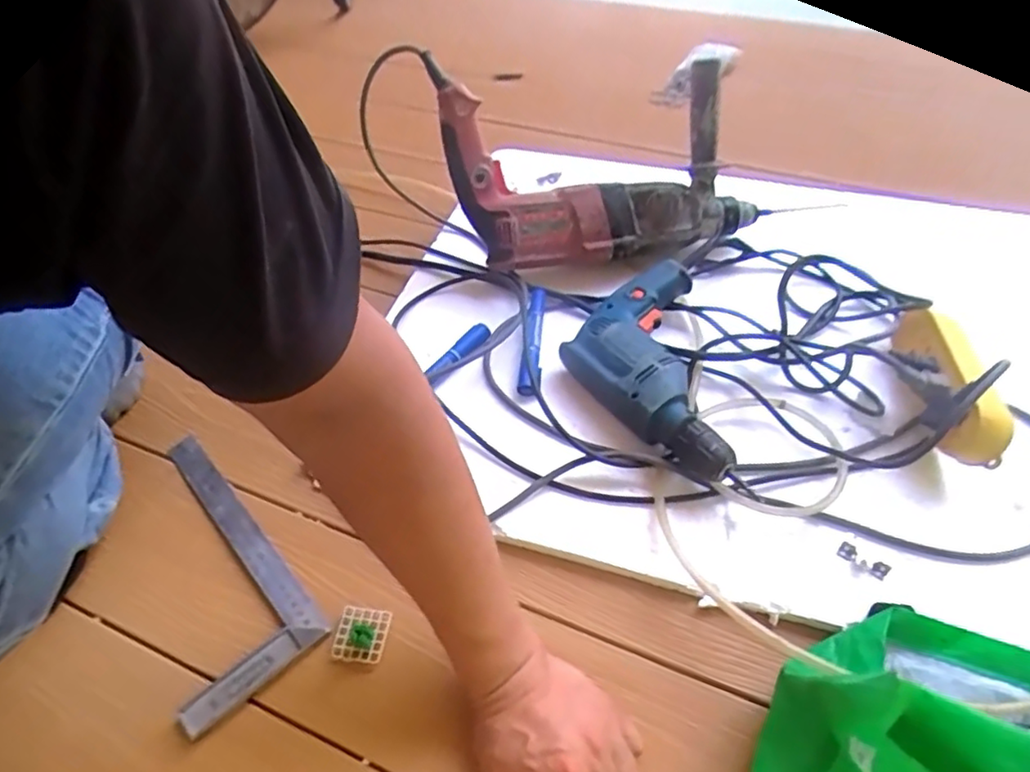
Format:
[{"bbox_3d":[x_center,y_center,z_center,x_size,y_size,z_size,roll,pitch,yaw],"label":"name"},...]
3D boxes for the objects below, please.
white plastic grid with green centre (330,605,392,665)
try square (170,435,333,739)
[{"bbox_3d":[-0.128,0.205,0.529,0.043,0.018,0.042,4,49,7],"label":"white plastic grid with green centre"},{"bbox_3d":[-0.291,0.160,0.579,0.120,0.009,0.279,-35,56,-24],"label":"try square"}]

